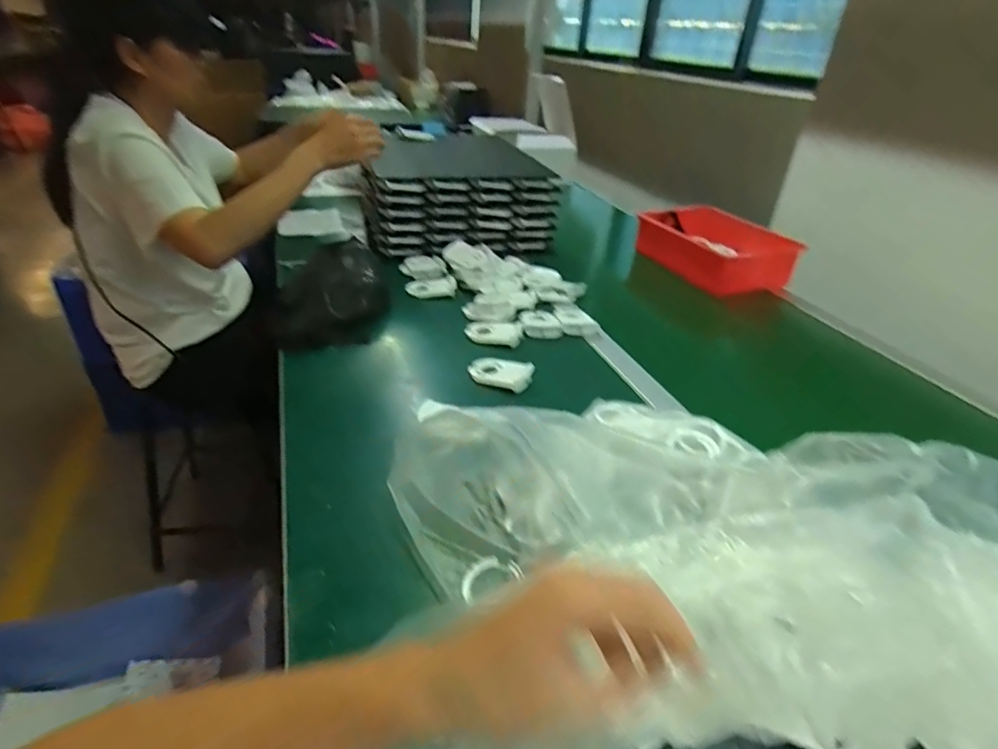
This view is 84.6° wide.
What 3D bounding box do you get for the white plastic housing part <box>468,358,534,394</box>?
[{"bbox_3d":[0.003,-0.001,0.742,0.089,0.023,0.049,20,36,22],"label":"white plastic housing part"}]

